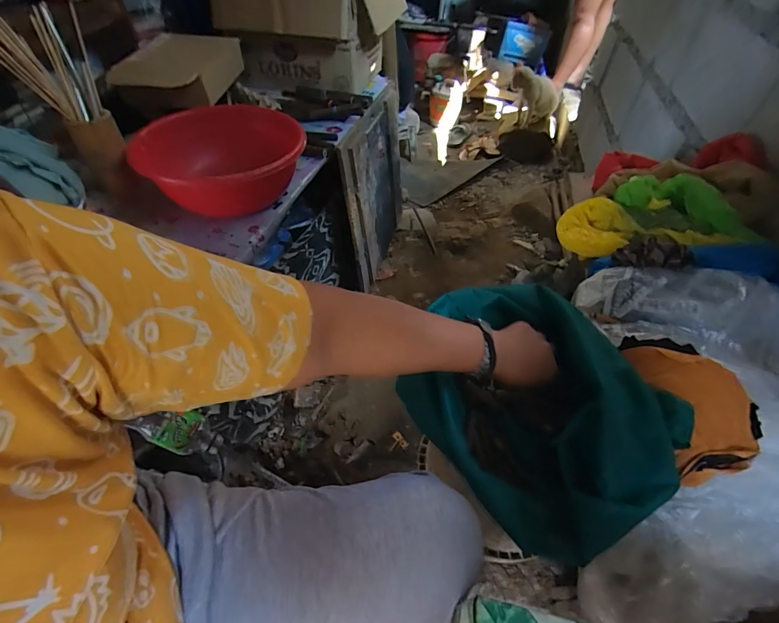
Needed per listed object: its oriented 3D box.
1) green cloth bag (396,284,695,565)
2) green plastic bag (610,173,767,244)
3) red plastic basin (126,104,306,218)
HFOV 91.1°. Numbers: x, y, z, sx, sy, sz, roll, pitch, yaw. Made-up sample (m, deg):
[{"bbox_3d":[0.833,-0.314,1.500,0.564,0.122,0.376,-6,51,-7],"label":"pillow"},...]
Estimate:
[{"bbox_3d":[0.178,0.099,0.489,0.258,0.122,0.323,-32,59,-26],"label":"green cloth bag"},{"bbox_3d":[0.526,-0.187,0.692,0.213,0.062,0.101,16,53,12],"label":"green plastic bag"},{"bbox_3d":[-0.312,-0.287,0.749,0.283,0.107,0.281,0,51,0],"label":"red plastic basin"}]

